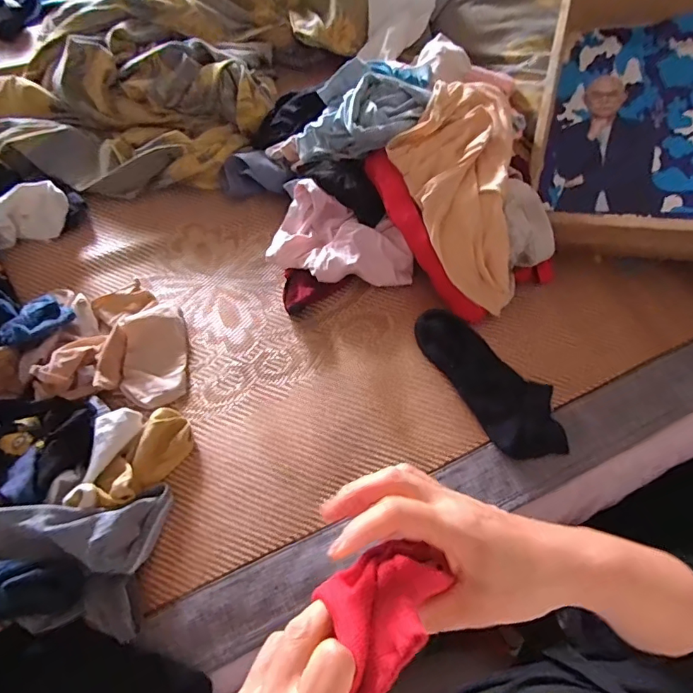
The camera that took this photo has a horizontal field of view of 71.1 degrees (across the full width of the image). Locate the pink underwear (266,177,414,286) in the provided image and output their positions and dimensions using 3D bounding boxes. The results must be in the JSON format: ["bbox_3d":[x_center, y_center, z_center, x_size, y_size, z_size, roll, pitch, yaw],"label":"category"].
[{"bbox_3d":[-0.005,-0.129,0.611,0.182,0.050,0.117,17,63,10],"label":"pink underwear"}]

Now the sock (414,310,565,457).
[{"bbox_3d":[0.161,0.036,0.542,0.081,0.021,0.198,-30,65,-16],"label":"sock"}]

